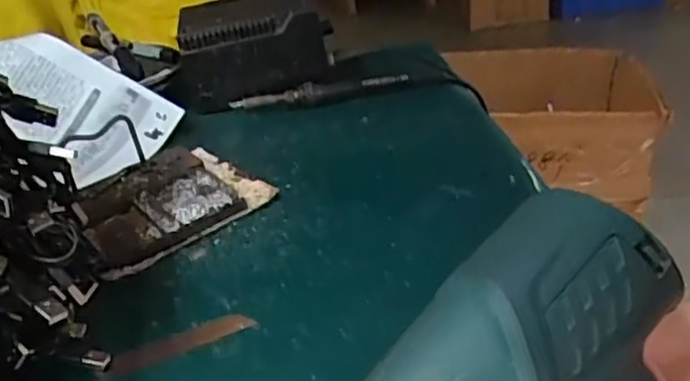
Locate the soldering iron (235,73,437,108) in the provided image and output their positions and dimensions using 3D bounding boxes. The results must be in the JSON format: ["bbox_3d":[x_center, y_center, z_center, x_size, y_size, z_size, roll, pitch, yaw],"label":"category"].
[{"bbox_3d":[-0.009,-0.099,0.692,0.207,0.021,0.021,-5,29,1],"label":"soldering iron"}]

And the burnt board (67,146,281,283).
[{"bbox_3d":[-0.138,0.007,0.532,0.141,0.026,0.098,-28,37,-35],"label":"burnt board"}]

